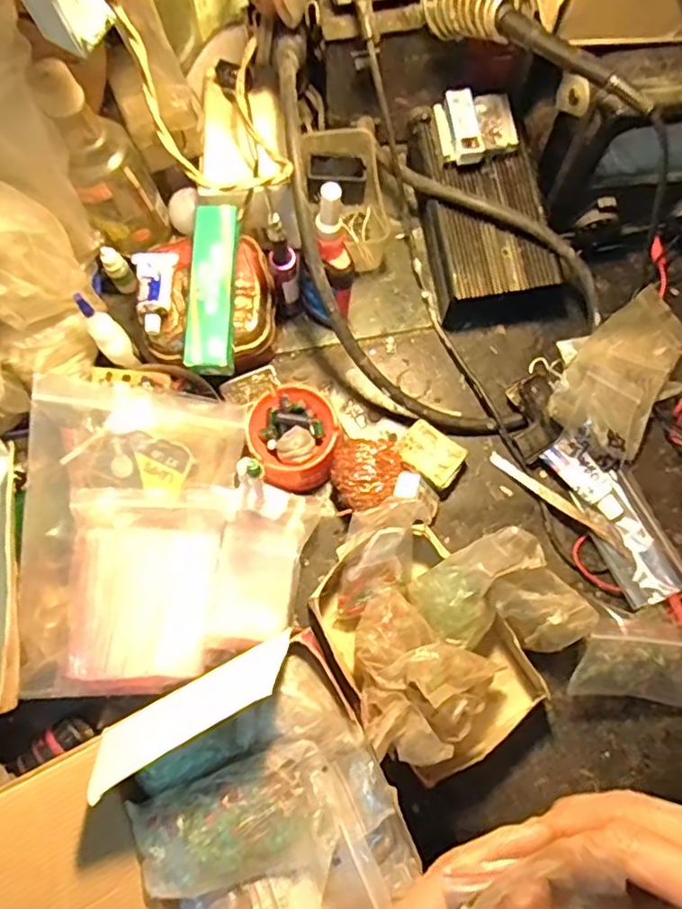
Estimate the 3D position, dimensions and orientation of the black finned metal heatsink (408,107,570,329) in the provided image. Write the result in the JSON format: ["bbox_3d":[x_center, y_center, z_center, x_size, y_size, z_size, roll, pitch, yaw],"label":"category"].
[{"bbox_3d":[0.127,-0.221,0.589,0.105,0.068,0.185,-11,77,-3],"label":"black finned metal heatsink"}]

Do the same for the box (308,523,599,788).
[{"bbox_3d":[0.081,0.132,0.481,0.197,0.090,0.193,-31,79,-7],"label":"box"}]

